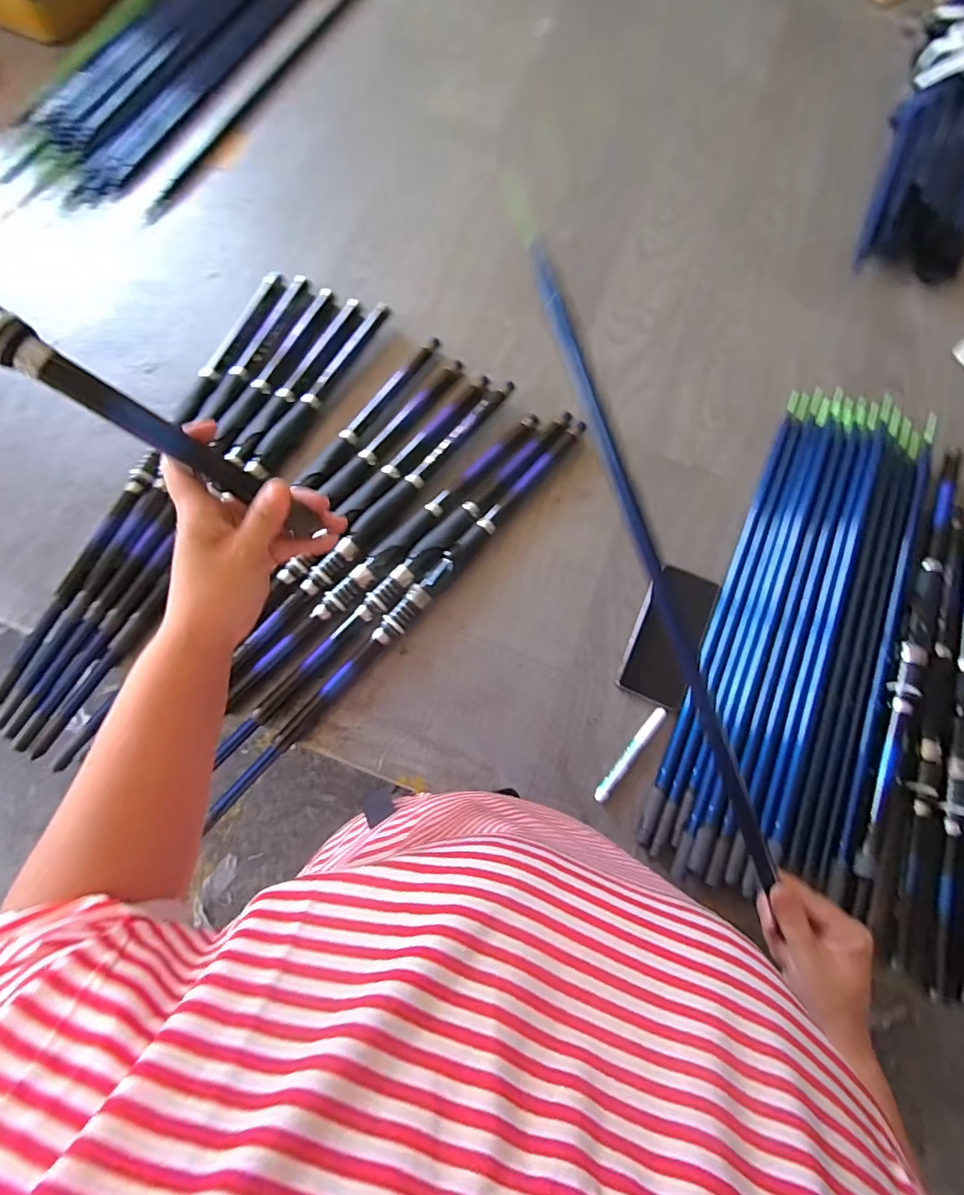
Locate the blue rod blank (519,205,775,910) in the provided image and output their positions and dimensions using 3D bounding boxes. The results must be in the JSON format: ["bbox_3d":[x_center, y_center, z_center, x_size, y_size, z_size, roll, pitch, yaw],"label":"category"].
[{"bbox_3d":[0.121,-0.018,0.374,0.015,0.014,0.503,-24,99,-9],"label":"blue rod blank"}]

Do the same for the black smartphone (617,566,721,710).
[{"bbox_3d":[0.215,0.041,0.617,0.078,0.017,0.160,22,72,6],"label":"black smartphone"}]

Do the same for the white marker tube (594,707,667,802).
[{"bbox_3d":[0.160,0.169,0.582,0.014,0.014,0.120,38,74,11],"label":"white marker tube"}]

